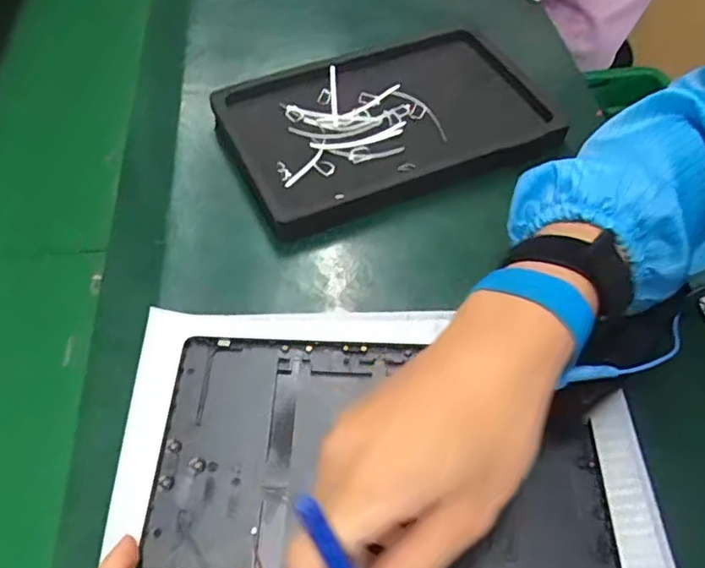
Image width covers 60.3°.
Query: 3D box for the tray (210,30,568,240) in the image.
[{"bbox_3d":[0.023,-0.131,0.476,0.244,0.019,0.170,-21,60,-10],"label":"tray"}]

